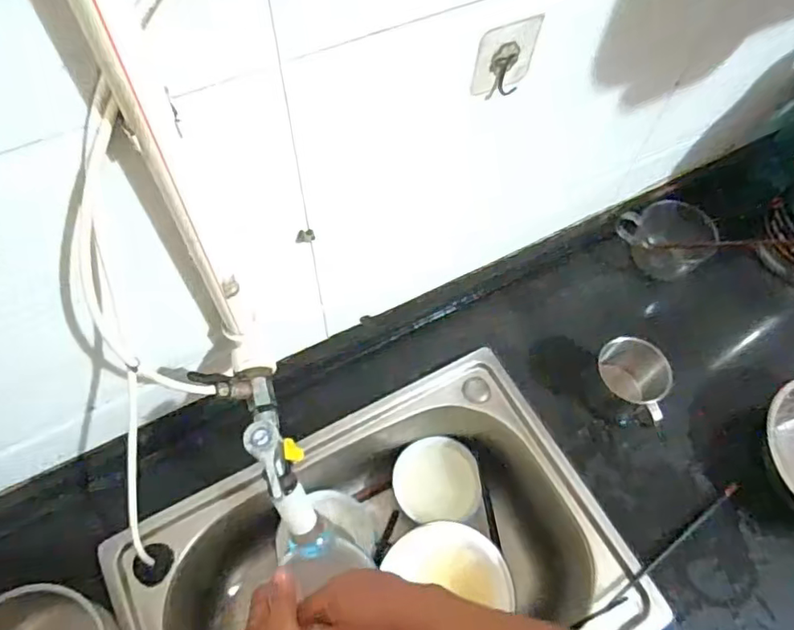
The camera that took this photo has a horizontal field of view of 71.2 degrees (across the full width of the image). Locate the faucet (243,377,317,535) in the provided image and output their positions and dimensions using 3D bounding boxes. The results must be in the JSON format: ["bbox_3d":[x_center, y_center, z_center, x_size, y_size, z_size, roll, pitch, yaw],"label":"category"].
[{"bbox_3d":[-0.108,0.126,0.505,0.036,0.108,0.129,-21,65,-13],"label":"faucet"}]

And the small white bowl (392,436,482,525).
[{"bbox_3d":[0.053,0.228,0.766,0.114,0.049,0.111,1,62,-2],"label":"small white bowl"}]

